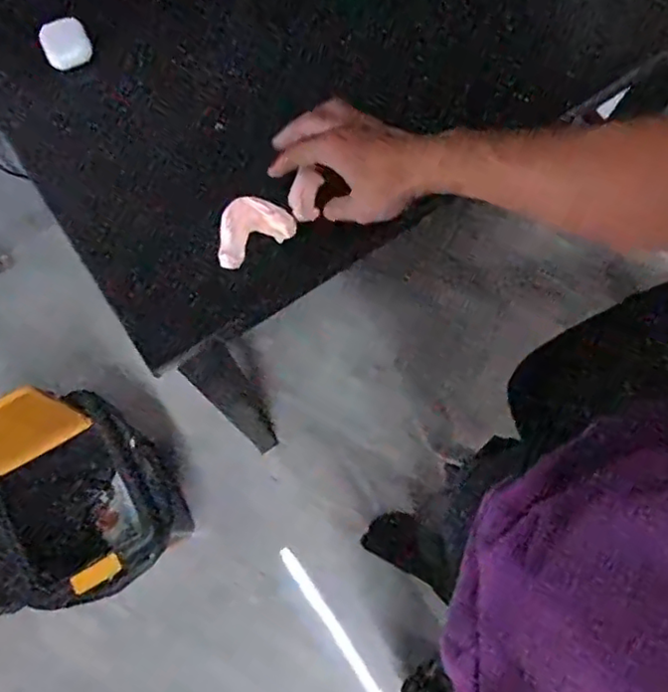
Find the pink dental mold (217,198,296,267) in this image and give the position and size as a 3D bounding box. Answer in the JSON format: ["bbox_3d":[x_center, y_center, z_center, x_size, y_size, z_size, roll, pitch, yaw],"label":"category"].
[{"bbox_3d":[-0.078,-0.110,0.587,0.076,0.019,0.054,-30,73,-9],"label":"pink dental mold"}]

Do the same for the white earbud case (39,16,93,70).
[{"bbox_3d":[-0.273,-0.308,0.638,0.045,0.018,0.049,-24,72,-7],"label":"white earbud case"}]

